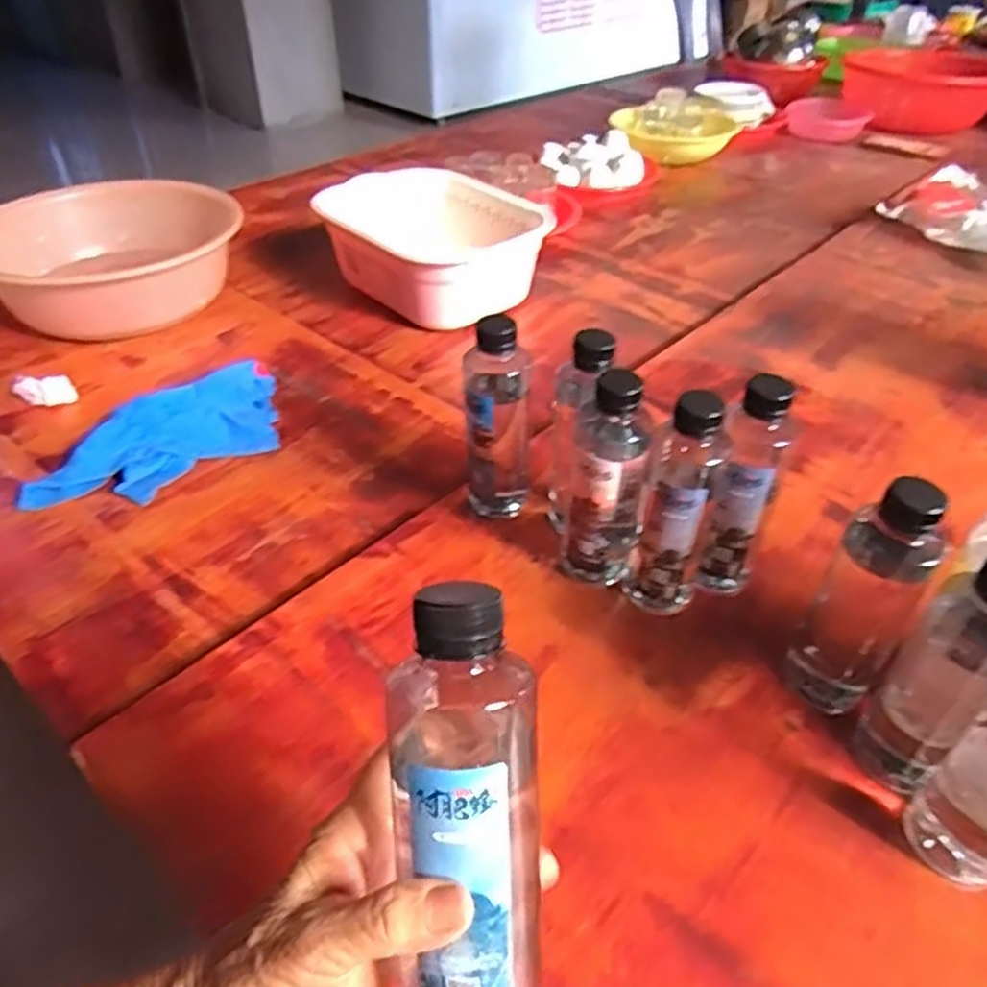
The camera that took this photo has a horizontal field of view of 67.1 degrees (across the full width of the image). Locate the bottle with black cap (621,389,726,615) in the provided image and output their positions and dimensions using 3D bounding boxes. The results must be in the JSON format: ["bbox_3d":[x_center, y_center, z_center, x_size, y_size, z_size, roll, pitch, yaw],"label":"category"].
[{"bbox_3d":[0.129,0.012,0.531,0.050,0.178,0.048,18,44,22],"label":"bottle with black cap"}]

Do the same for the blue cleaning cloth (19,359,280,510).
[{"bbox_3d":[-0.309,-0.058,0.741,0.137,0.037,0.280,21,45,24],"label":"blue cleaning cloth"}]

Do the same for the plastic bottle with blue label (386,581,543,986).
[{"bbox_3d":[-0.011,0.117,0.267,0.051,0.169,0.041,-3,2,-1],"label":"plastic bottle with blue label"}]

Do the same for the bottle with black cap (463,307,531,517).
[{"bbox_3d":[0.004,-0.056,0.619,0.053,0.188,0.055,0,40,1],"label":"bottle with black cap"}]

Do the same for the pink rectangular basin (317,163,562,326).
[{"bbox_3d":[-0.071,-0.335,1.005,0.231,0.118,0.290,-29,47,-29],"label":"pink rectangular basin"}]

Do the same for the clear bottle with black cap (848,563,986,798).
[{"bbox_3d":[0.259,0.101,0.425,0.057,0.173,0.056,-30,48,-29],"label":"clear bottle with black cap"}]

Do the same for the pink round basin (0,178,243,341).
[{"bbox_3d":[-0.485,-0.295,0.963,0.318,0.113,0.283,-21,45,-23],"label":"pink round basin"}]

